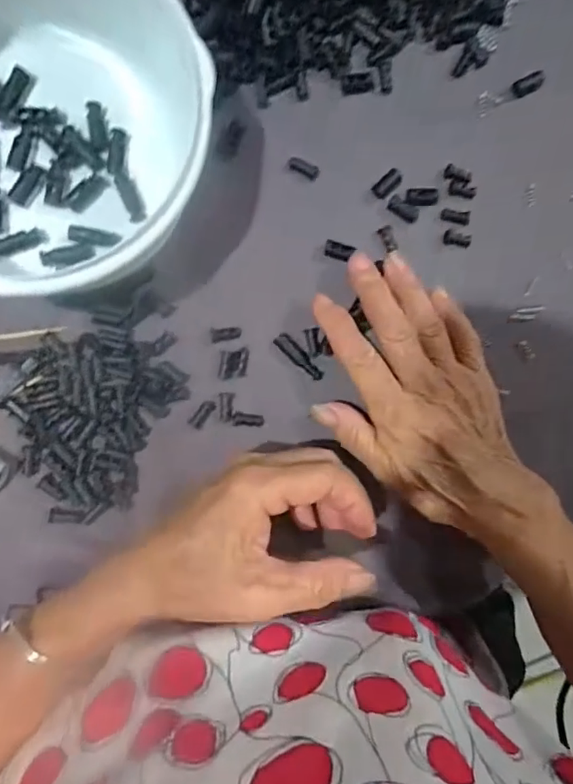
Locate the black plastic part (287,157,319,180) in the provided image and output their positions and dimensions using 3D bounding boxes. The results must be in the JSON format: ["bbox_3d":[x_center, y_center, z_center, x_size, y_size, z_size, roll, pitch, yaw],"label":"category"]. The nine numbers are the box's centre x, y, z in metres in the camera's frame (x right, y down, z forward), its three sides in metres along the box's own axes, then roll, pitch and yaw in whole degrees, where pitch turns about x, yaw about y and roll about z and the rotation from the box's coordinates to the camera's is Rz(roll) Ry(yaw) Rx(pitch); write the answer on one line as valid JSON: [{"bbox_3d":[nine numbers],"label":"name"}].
[{"bbox_3d":[0.010,-0.131,0.302,0.019,0.007,0.007,28,87,-8],"label":"black plastic part"}]

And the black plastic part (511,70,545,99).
[{"bbox_3d":[0.149,-0.189,0.315,0.021,0.005,0.011,-29,96,-6],"label":"black plastic part"}]

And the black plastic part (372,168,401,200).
[{"bbox_3d":[0.060,-0.125,0.309,0.019,0.007,0.010,-44,97,-4],"label":"black plastic part"}]

